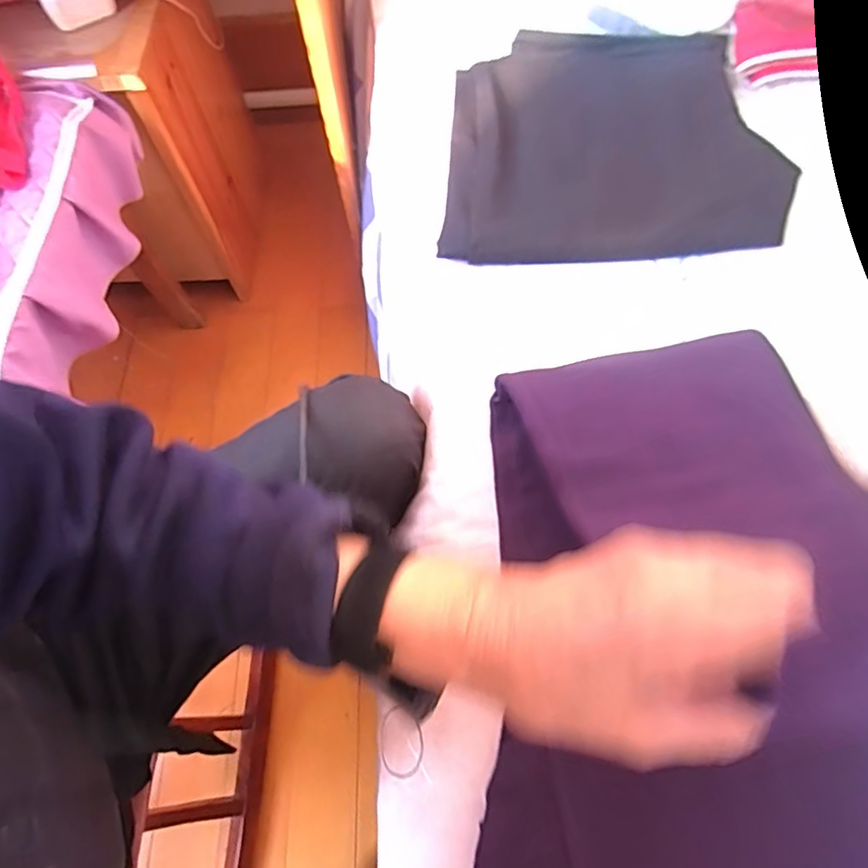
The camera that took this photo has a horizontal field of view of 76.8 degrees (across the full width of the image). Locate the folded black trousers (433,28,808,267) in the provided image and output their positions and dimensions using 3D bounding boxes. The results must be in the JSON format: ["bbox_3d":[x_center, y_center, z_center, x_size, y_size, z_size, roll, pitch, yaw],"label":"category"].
[{"bbox_3d":[0.164,-0.267,0.512,0.296,0.045,0.269,5,66,4],"label":"folded black trousers"}]

